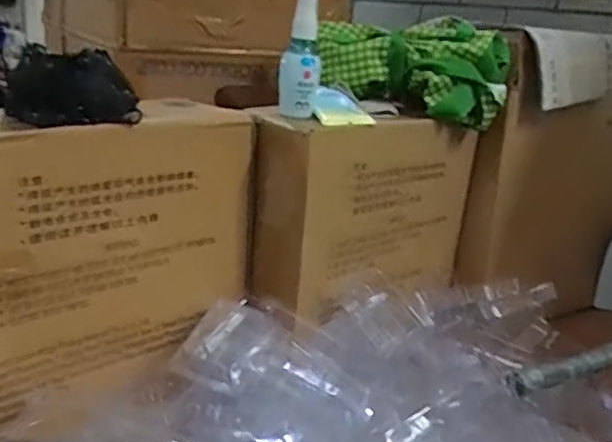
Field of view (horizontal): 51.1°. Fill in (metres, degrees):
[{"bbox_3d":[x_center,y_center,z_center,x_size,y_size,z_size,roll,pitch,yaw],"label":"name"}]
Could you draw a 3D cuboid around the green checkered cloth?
[{"bbox_3d":[0.121,-0.172,0.722,0.202,0.095,0.102,12,19,18],"label":"green checkered cloth"}]

